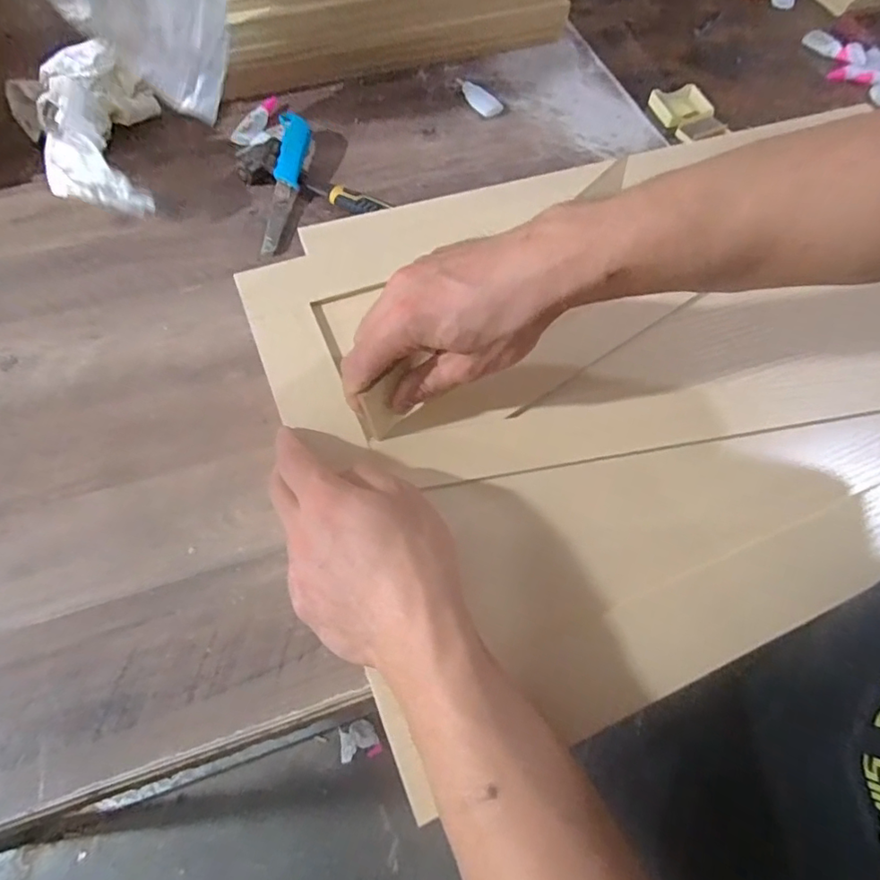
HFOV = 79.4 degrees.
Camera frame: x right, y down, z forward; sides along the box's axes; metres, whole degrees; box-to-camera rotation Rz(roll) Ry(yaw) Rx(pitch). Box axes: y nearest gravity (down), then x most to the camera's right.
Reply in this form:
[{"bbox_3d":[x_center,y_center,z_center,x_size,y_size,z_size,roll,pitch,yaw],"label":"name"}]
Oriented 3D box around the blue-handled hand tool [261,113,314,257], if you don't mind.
[{"bbox_3d":[-0.199,-0.341,0.689,0.040,0.024,0.238,0,62,-3],"label":"blue-handled hand tool"}]

